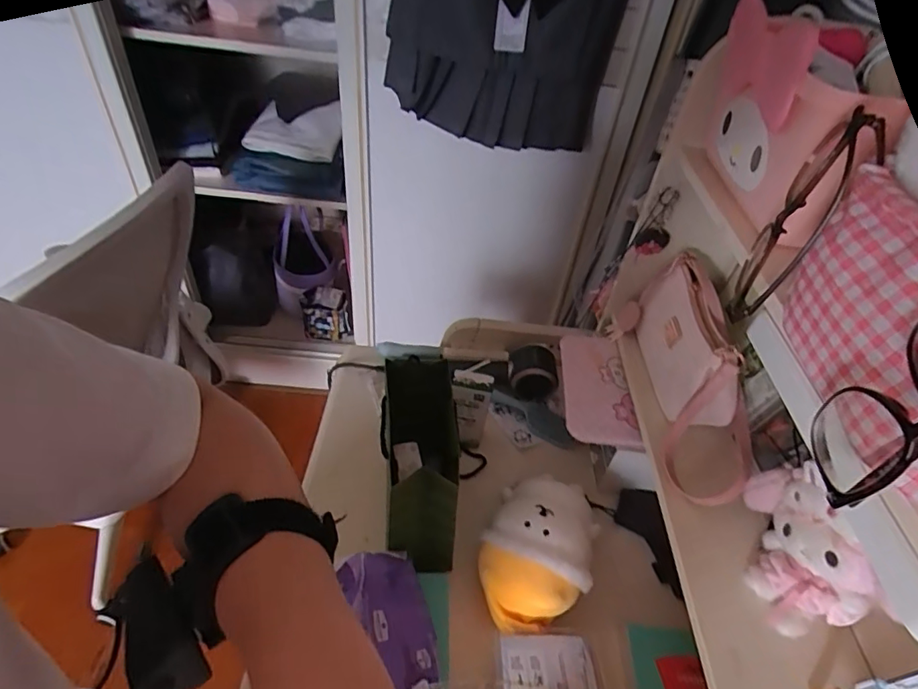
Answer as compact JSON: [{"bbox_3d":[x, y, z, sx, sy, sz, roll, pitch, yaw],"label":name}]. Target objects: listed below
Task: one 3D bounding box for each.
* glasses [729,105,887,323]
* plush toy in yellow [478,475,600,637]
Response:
[{"bbox_3d":[0.227,-0.079,0.342,0.046,0.139,0.029,-23,52,-29],"label":"glasses"},{"bbox_3d":[0.097,0.239,0.612,0.120,0.100,0.194,21,45,14],"label":"plush toy in yellow"}]

